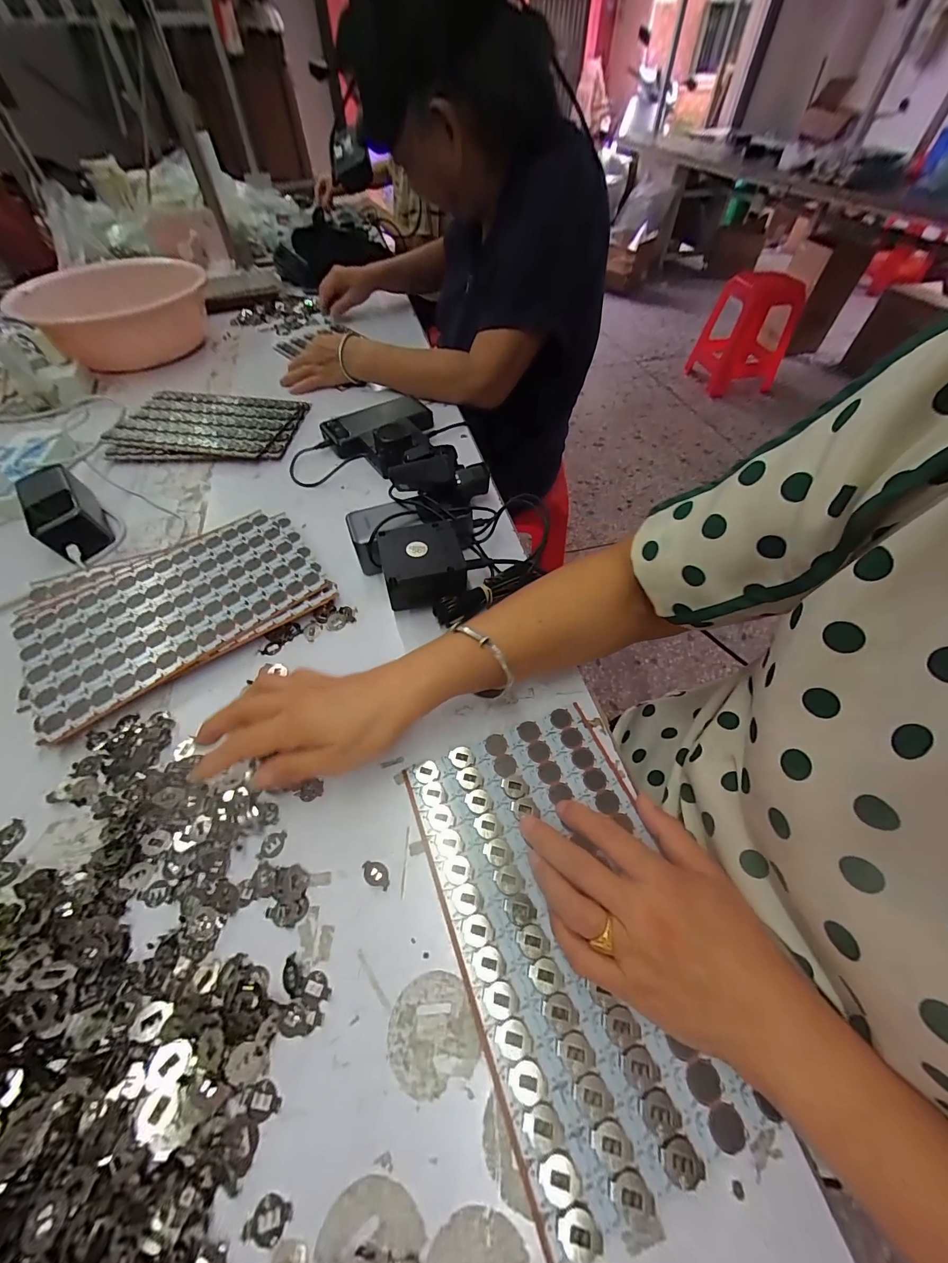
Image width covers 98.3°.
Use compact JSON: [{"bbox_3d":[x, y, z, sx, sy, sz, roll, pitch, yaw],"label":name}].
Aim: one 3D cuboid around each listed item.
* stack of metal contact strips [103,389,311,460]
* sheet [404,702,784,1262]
[{"bbox_3d":[-0.411,-0.320,0.633,0.270,0.013,0.173,2,57,4],"label":"stack of metal contact strips"},{"bbox_3d":[0.061,0.181,0.274,0.153,0.006,0.250,-18,56,-12],"label":"sheet"}]

